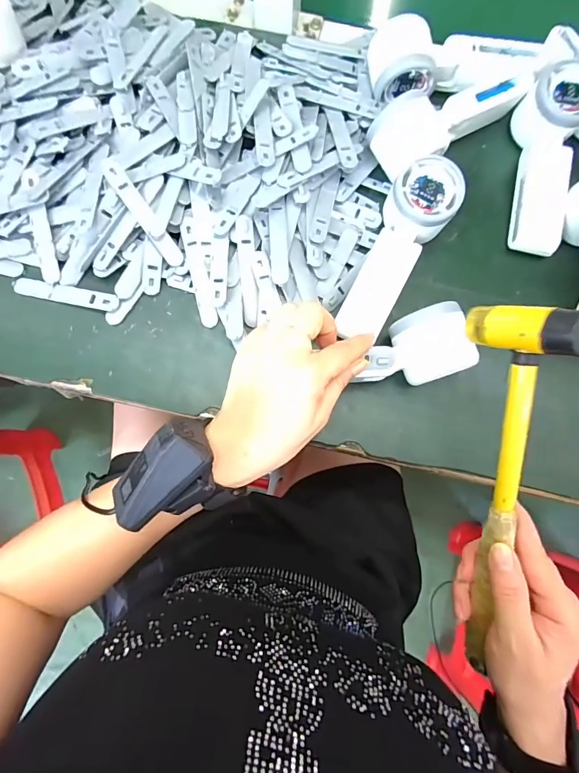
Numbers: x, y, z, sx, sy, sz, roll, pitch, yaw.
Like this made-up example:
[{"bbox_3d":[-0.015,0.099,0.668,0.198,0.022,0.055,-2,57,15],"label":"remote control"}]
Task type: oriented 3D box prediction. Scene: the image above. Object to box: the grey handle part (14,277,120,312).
[{"bbox_3d":[-0.192,-0.079,0.344,0.092,0.007,0.016,12,77,0],"label":"grey handle part"}]

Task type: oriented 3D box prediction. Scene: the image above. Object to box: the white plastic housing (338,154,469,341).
[{"bbox_3d":[0.088,-0.115,0.342,0.054,0.042,0.160,31,78,4],"label":"white plastic housing"}]

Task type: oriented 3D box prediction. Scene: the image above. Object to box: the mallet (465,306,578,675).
[{"bbox_3d":[0.139,0.081,0.259,0.030,0.063,0.261,-19,114,-30],"label":"mallet"}]

